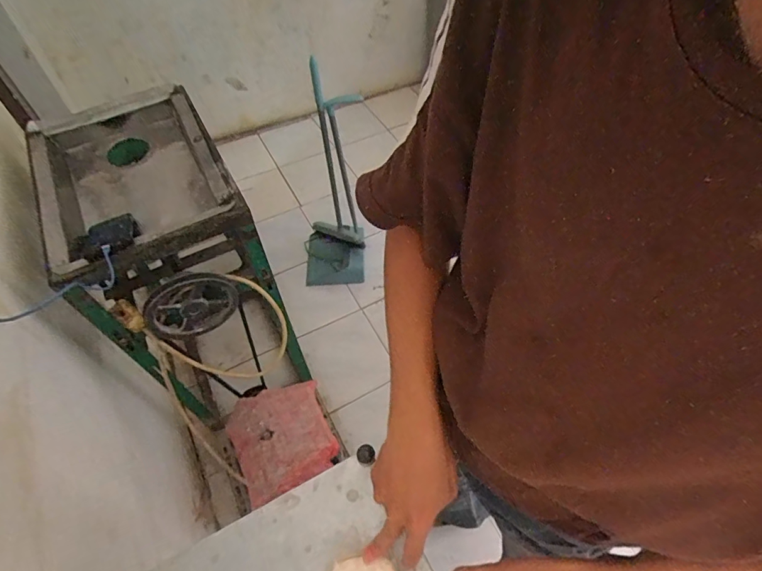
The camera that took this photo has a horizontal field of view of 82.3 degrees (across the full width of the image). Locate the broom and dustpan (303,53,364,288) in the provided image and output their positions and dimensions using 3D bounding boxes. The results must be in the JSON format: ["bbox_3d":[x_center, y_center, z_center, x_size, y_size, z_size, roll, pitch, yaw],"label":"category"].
[{"bbox_3d":[-0.185,-0.374,1.514,0.227,0.690,0.413,-4,55,-3],"label":"broom and dustpan"}]

